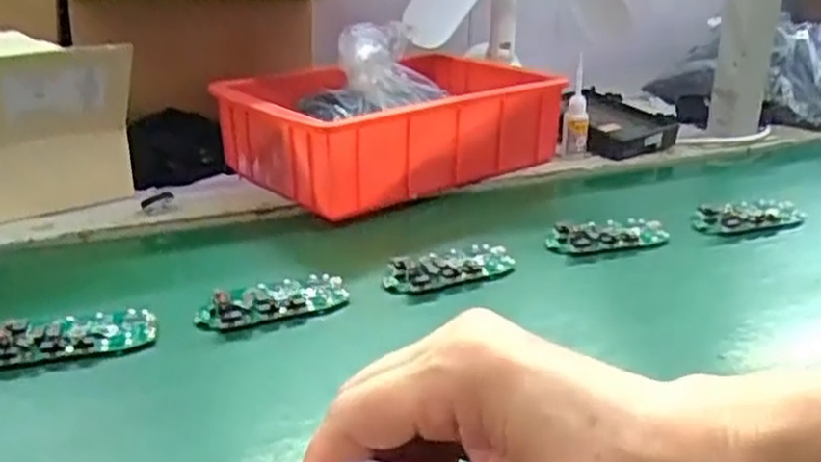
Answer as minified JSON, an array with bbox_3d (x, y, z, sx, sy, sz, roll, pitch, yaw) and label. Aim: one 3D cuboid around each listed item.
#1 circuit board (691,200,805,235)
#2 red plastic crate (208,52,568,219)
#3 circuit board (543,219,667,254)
[{"bbox_3d":[0.285,-0.011,0.634,0.111,0.013,0.042,-8,27,-18],"label":"circuit board"},{"bbox_3d":[-0.007,-0.101,0.729,0.295,0.092,0.179,-17,31,-33],"label":"red plastic crate"},{"bbox_3d":[0.155,0.003,0.598,0.099,0.013,0.039,-7,27,-16],"label":"circuit board"}]

